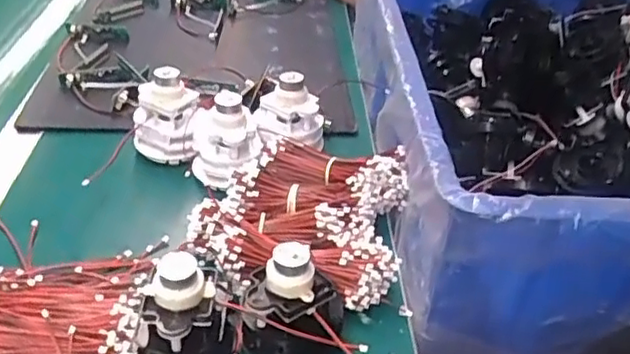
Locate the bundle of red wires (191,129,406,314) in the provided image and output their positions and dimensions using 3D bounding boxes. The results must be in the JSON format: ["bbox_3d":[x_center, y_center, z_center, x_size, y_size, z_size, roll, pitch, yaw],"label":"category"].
[{"bbox_3d":[-0.010,0.024,0.541,0.166,0.045,0.180,8,35,5],"label":"bundle of red wires"}]

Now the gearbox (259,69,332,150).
[{"bbox_3d":[-0.022,-0.072,0.625,0.071,0.048,0.052,2,35,-3],"label":"gearbox"}]

